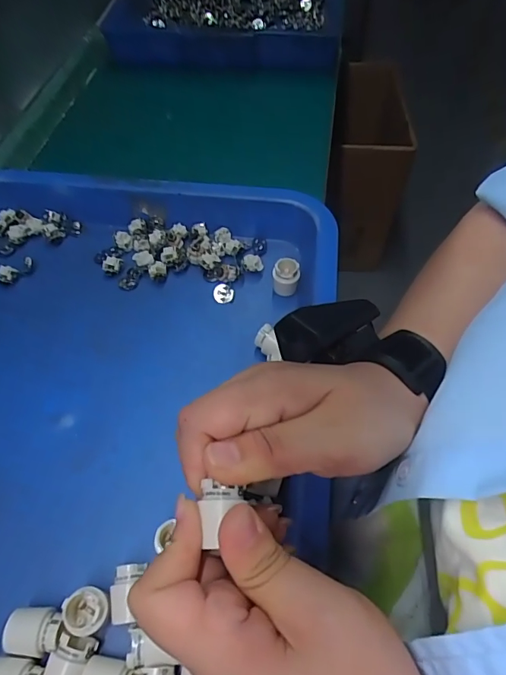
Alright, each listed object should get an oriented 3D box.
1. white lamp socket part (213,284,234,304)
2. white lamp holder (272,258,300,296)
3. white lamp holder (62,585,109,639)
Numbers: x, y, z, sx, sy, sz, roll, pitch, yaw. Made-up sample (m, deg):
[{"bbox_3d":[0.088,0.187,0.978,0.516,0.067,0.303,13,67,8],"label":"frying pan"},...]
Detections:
[{"bbox_3d":[-0.024,-0.035,0.363,0.016,0.005,0.016,2,56,2],"label":"white lamp socket part"},{"bbox_3d":[0.027,-0.048,0.361,0.021,0.026,0.018,9,56,7],"label":"white lamp holder"},{"bbox_3d":[-0.085,0.140,0.233,0.021,0.019,0.023,0,56,0],"label":"white lamp holder"}]

